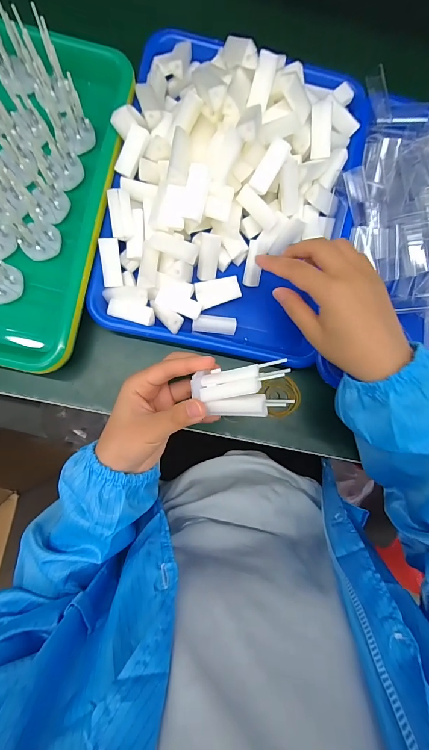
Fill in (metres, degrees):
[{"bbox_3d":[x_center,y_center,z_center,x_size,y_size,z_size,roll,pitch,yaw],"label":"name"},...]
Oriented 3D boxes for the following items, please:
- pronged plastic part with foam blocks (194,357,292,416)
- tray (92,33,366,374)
[{"bbox_3d":[0.021,0.013,0.260,0.071,0.015,0.038,-7,99,14],"label":"pronged plastic part with foam blocks"},{"bbox_3d":[0.026,-0.188,0.334,0.234,0.097,0.322,9,84,-4],"label":"tray"}]

